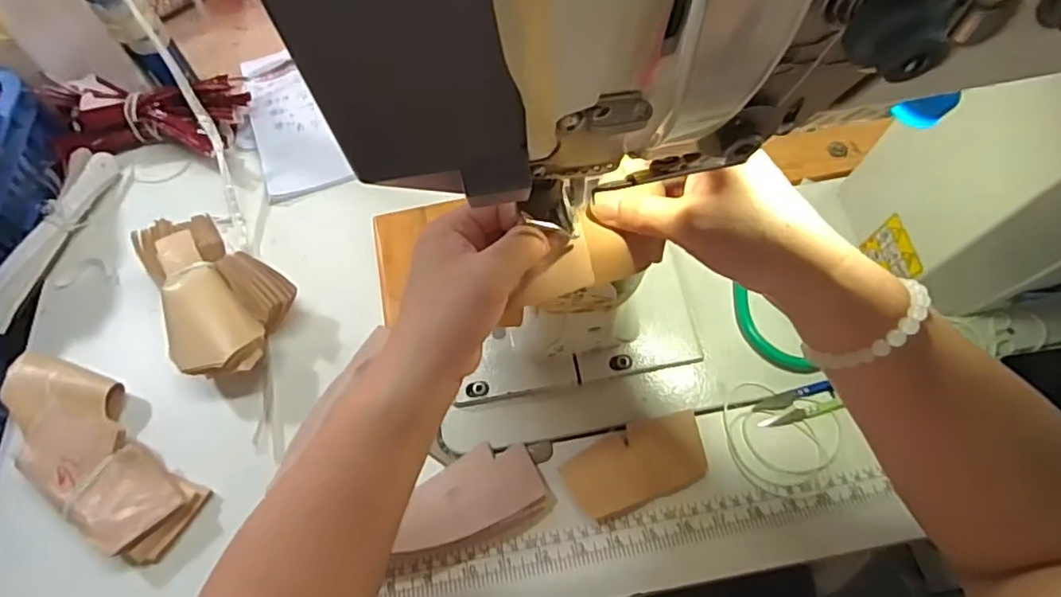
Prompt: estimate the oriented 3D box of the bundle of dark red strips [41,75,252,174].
[{"bbox_3d":[-0.396,-0.187,0.626,0.216,0.057,0.081,-6,61,-1],"label":"bundle of dark red strips"}]

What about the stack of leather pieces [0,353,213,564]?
[{"bbox_3d":[-0.335,0.116,0.469,0.197,0.037,0.074,34,68,19],"label":"stack of leather pieces"}]

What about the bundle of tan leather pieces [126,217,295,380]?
[{"bbox_3d":[-0.267,0.001,0.508,0.142,0.061,0.101,34,68,19],"label":"bundle of tan leather pieces"}]

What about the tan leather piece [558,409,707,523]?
[{"bbox_3d":[0.080,0.123,0.452,0.105,0.011,0.052,-20,62,-8],"label":"tan leather piece"}]

